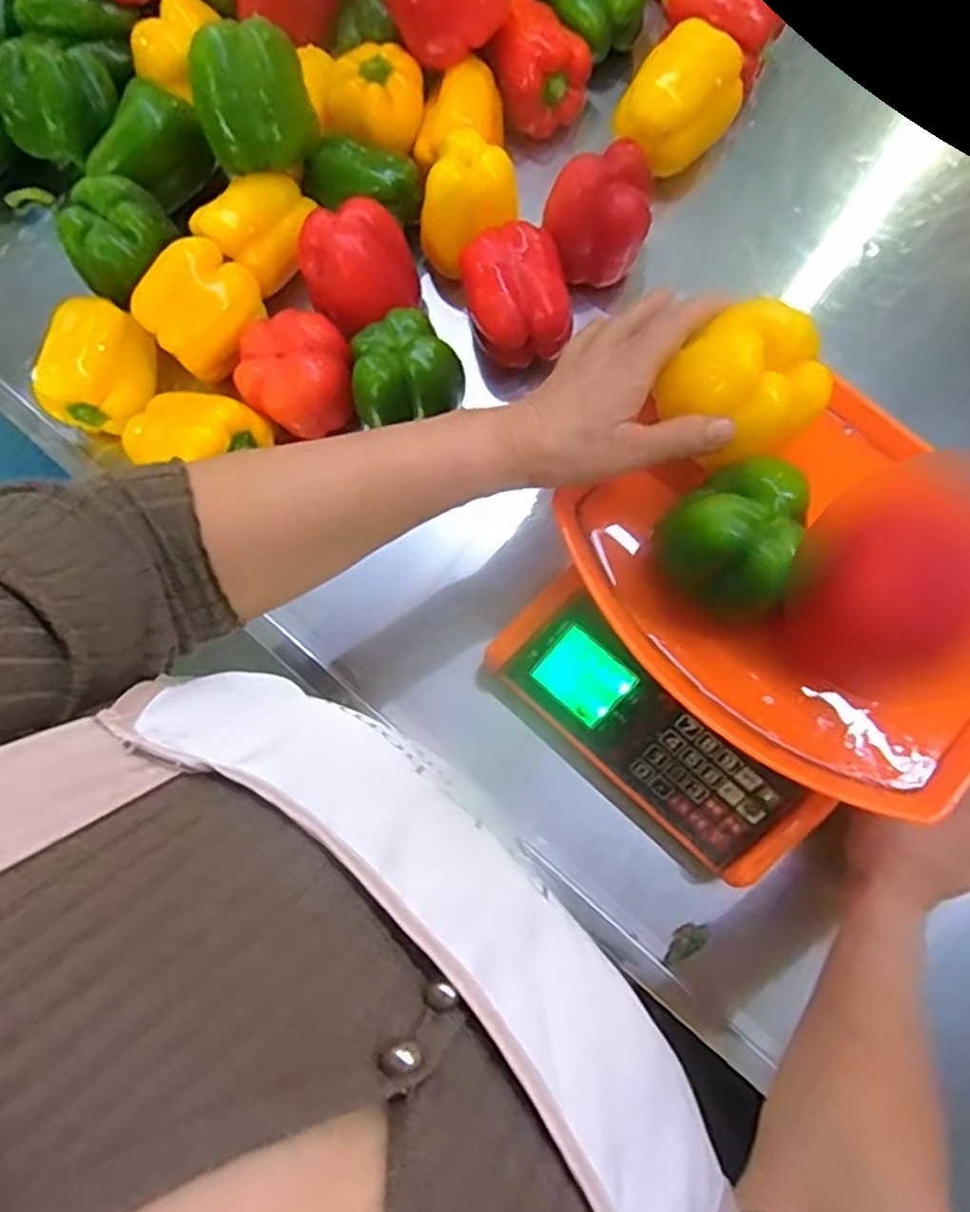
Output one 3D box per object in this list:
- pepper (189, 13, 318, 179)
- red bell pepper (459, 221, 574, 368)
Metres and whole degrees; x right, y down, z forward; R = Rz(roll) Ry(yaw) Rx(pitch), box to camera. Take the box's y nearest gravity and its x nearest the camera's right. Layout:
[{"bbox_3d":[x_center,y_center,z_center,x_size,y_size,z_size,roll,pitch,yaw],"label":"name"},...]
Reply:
[{"bbox_3d":[-0.167,-0.365,0.520,0.085,0.070,0.066,-18,80,-3],"label":"pepper"},{"bbox_3d":[0.024,-0.238,0.552,0.073,0.058,0.081,-12,79,-2],"label":"red bell pepper"}]

